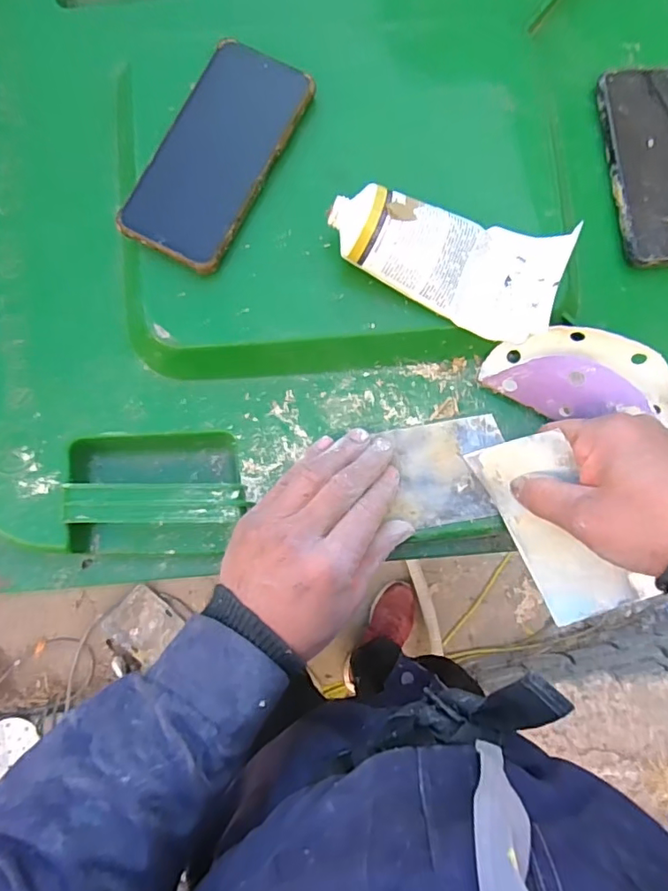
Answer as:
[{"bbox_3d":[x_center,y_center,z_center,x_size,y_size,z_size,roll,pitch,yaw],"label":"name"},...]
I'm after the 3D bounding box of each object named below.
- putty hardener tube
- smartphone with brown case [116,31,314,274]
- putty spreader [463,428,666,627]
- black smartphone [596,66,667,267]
[{"bbox_3d":[0.077,-0.136,0.364,0.157,0.035,0.085,24,81,-3],"label":"putty hardener tube"},{"bbox_3d":[-0.082,-0.207,0.381,0.076,0.011,0.163,27,80,-2],"label":"smartphone with brown case"},{"bbox_3d":[0.148,0.050,0.361,0.008,0.068,0.128,-10,68,-45],"label":"putty spreader"},{"bbox_3d":[0.253,-0.217,0.416,0.076,0.013,0.156,-5,83,-7],"label":"black smartphone"}]

